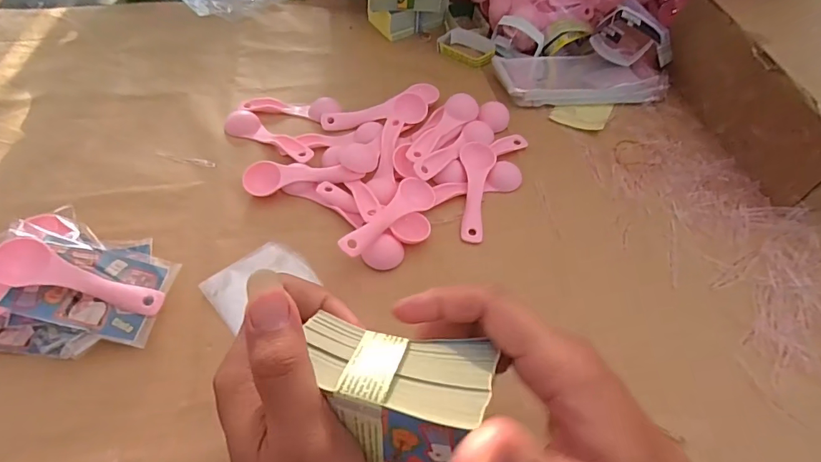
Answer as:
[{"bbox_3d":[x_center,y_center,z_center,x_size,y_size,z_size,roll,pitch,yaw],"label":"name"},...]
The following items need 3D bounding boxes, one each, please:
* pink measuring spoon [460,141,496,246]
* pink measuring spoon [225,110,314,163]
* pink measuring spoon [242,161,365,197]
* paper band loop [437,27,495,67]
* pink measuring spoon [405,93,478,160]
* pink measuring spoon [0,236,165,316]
[{"bbox_3d":[0.065,-0.041,0.430,0.033,0.014,0.113,4,54,0],"label":"pink measuring spoon"},{"bbox_3d":[-0.148,-0.096,0.457,0.113,0.012,0.033,33,59,20],"label":"pink measuring spoon"},{"bbox_3d":[-0.102,-0.053,0.426,0.106,0.018,0.030,-8,55,-8],"label":"pink measuring spoon"},{"bbox_3d":[0.072,-0.233,0.566,0.076,0.017,0.035,29,58,17],"label":"paper band loop"},{"bbox_3d":[0.031,-0.106,0.458,0.031,0.015,0.109,34,60,20],"label":"pink measuring spoon"},{"bbox_3d":[-0.242,0.036,0.330,0.110,0.015,0.030,23,52,-17],"label":"pink measuring spoon"}]

